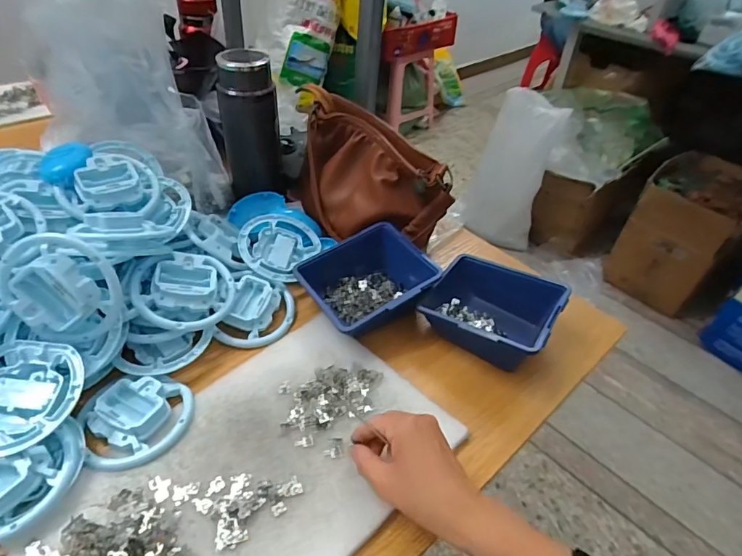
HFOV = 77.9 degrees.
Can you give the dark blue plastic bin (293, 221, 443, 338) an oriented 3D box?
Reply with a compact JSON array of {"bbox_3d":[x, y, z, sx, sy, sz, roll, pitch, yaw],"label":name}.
[{"bbox_3d":[-0.001,0.002,0.544,0.144,0.052,0.127,-24,53,-26],"label":"dark blue plastic bin"}]

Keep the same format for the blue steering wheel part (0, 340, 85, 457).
[{"bbox_3d":[-0.305,0.106,0.398,0.101,0.038,0.100,3,43,-3],"label":"blue steering wheel part"}]

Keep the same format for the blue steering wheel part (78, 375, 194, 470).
[{"bbox_3d":[-0.214,0.126,0.419,0.094,0.017,0.086,-12,48,-17],"label":"blue steering wheel part"}]

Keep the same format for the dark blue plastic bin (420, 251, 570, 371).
[{"bbox_3d":[0.136,0.038,0.523,0.131,0.073,0.116,29,50,21],"label":"dark blue plastic bin"}]

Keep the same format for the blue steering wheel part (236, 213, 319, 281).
[{"bbox_3d":[-0.117,-0.039,0.586,0.097,0.016,0.102,29,52,-3],"label":"blue steering wheel part"}]

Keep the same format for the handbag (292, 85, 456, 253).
[{"bbox_3d":[0.002,-0.130,0.607,0.215,0.152,0.110,19,47,13],"label":"handbag"}]

